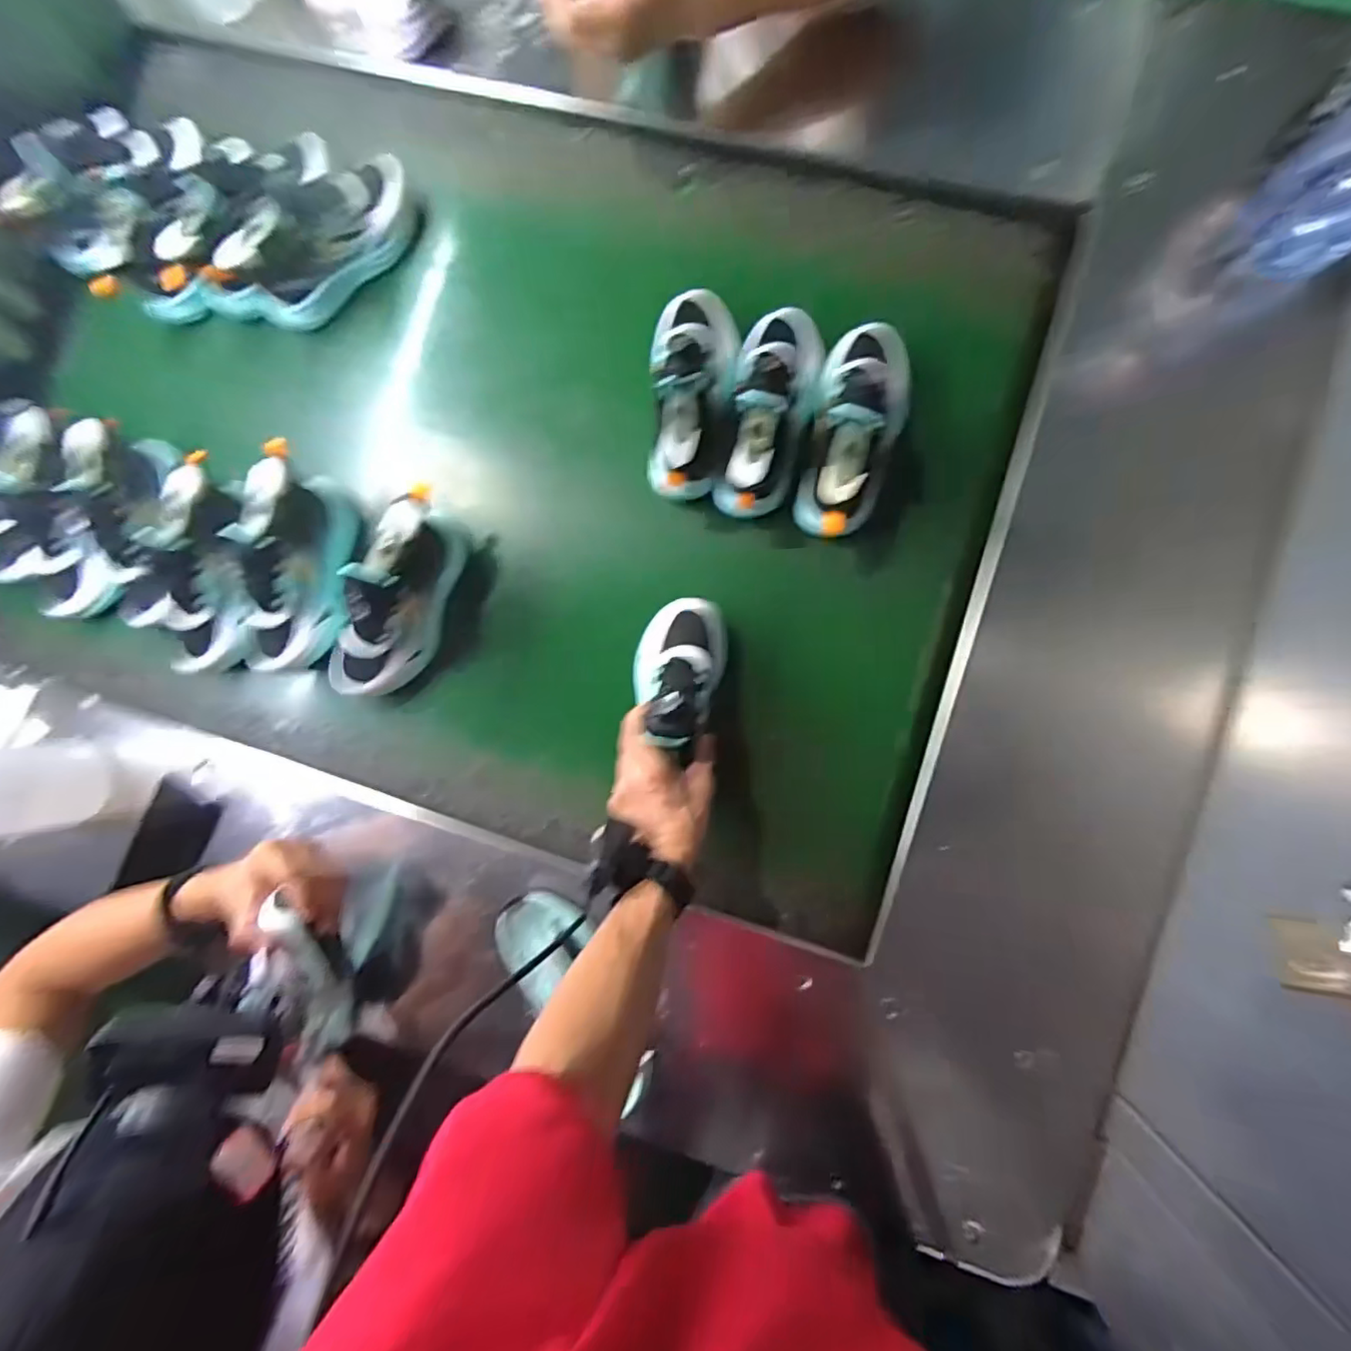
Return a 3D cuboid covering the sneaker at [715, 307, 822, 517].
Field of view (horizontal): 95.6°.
[{"bbox_3d":[0.094,-0.265,0.602,0.085,0.078,0.213,13,89,5],"label":"sneaker"}]

